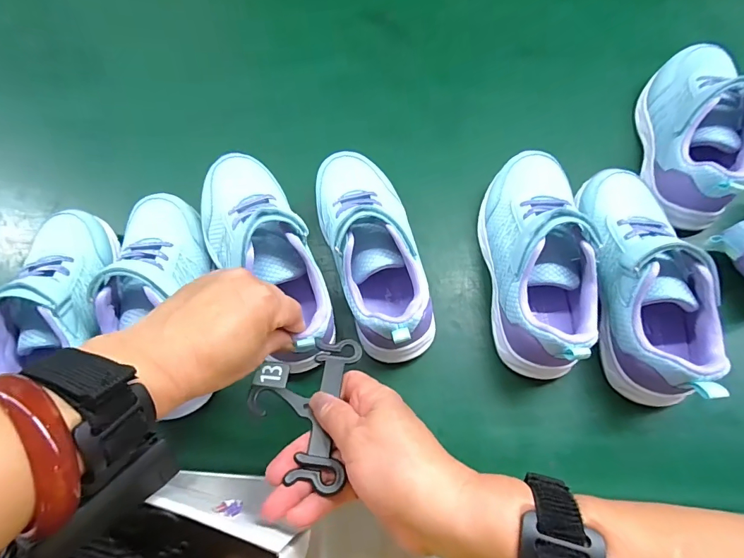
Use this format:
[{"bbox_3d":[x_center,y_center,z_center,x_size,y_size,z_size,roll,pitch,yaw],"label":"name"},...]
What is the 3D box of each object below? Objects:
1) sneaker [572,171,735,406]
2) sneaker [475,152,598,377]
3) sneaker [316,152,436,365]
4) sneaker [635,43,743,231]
[{"bbox_3d":[0.235,-0.003,0.352,0.078,0.088,0.207,-2,66,2],"label":"sneaker"},{"bbox_3d":[0.146,-0.021,0.359,0.077,0.093,0.201,-1,66,2],"label":"sneaker"},{"bbox_3d":[0.002,-0.033,0.370,0.069,0.091,0.199,-15,66,-4],"label":"sneaker"},{"bbox_3d":[0.326,-0.150,0.409,0.077,0.084,0.204,10,67,7],"label":"sneaker"}]

